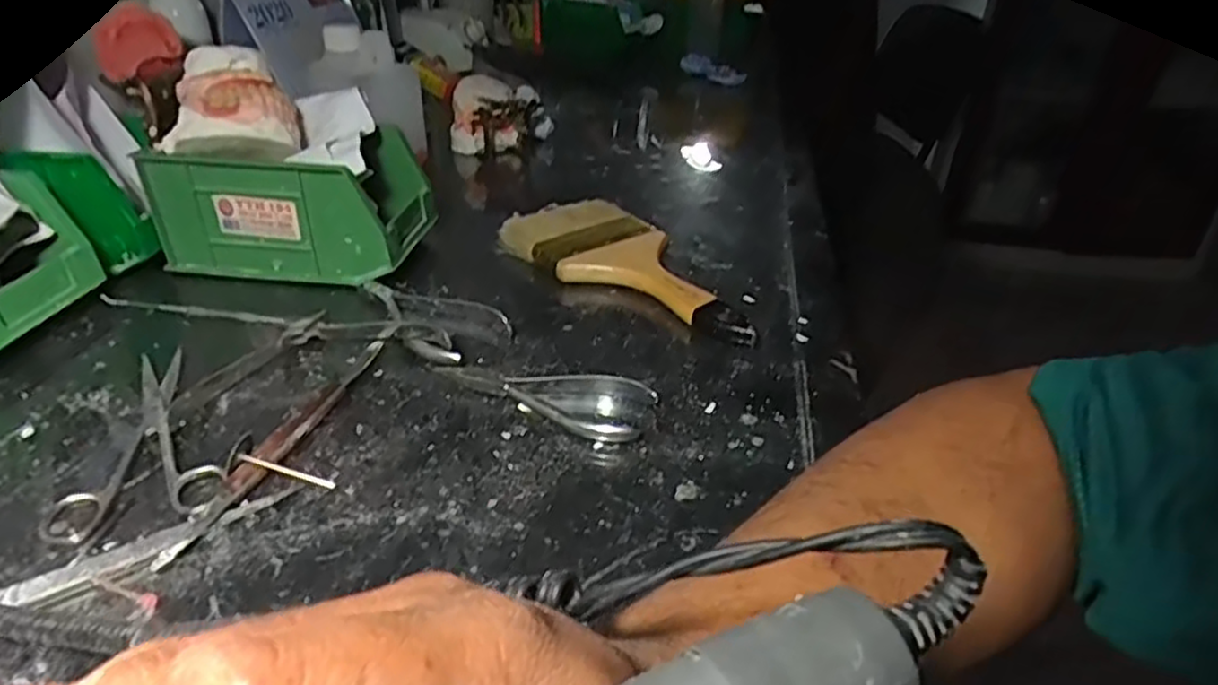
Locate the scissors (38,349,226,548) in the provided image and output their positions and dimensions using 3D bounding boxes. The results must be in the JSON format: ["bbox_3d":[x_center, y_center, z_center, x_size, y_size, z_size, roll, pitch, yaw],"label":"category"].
[{"bbox_3d":[-0.231,0.044,0.361,0.070,0.005,0.136,-11,35,-20],"label":"scissors"}]

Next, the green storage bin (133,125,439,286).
[{"bbox_3d":[-0.224,-0.105,0.527,0.166,0.083,0.100,6,32,5],"label":"green storage bin"}]

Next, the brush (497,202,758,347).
[{"bbox_3d":[0.022,-0.056,0.520,0.096,0.022,0.222,-23,40,-35],"label":"brush"}]

